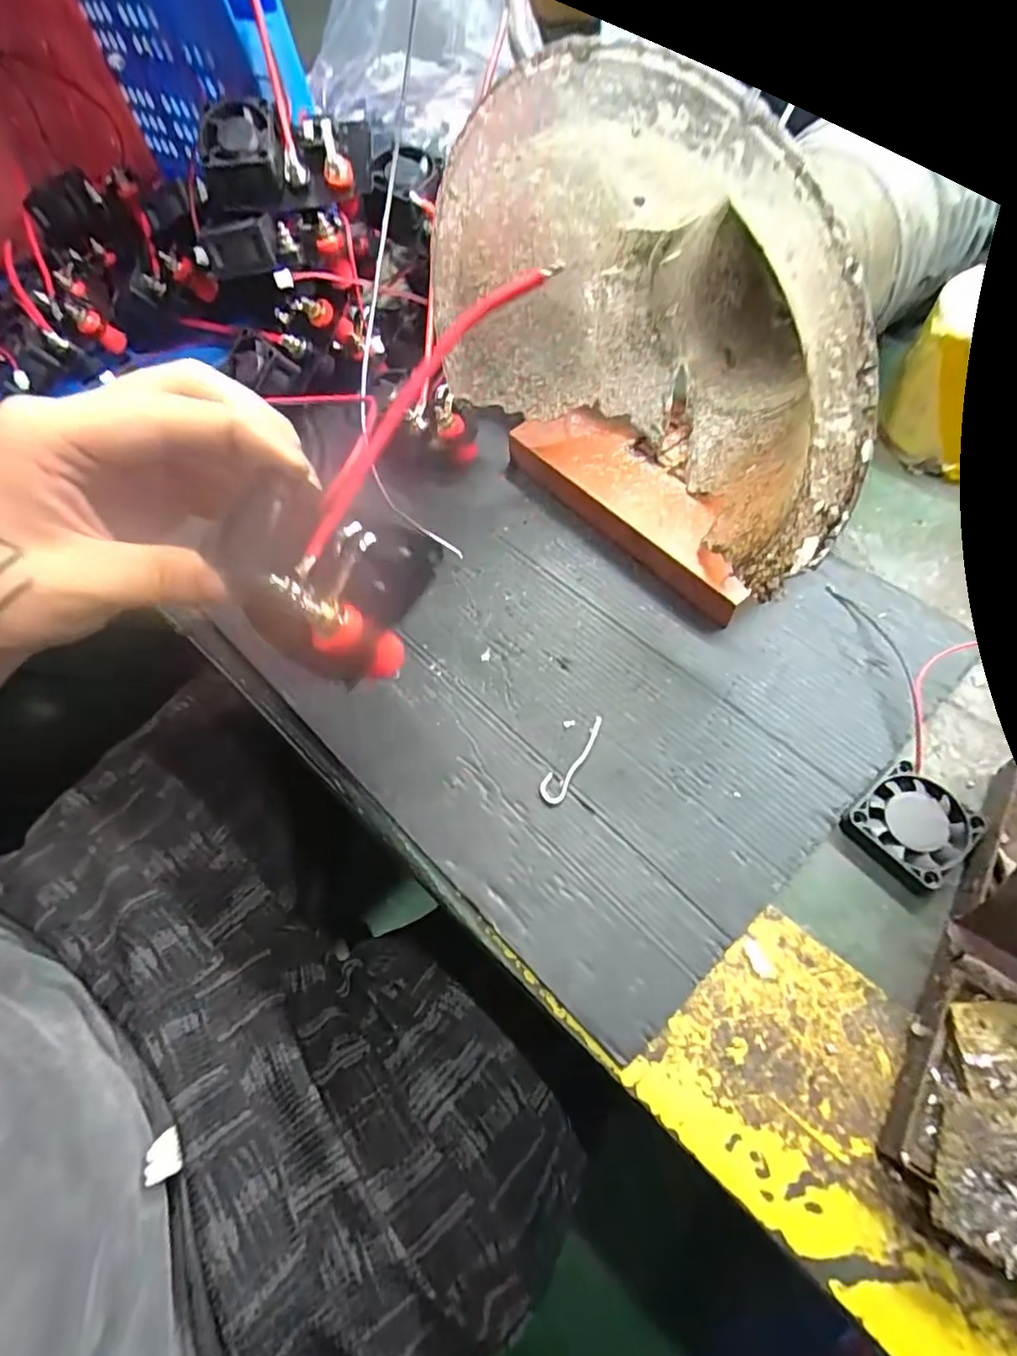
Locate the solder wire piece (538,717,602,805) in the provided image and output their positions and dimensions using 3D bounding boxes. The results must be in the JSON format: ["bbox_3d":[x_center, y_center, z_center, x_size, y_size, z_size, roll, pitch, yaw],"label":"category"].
[{"bbox_3d":[0.029,0.036,0.275,0.012,0.004,0.047,26,67,17],"label":"solder wire piece"}]

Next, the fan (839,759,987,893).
[{"bbox_3d":[0.170,0.062,0.250,0.042,0.011,0.041,-40,66,-16],"label":"fan"}]

